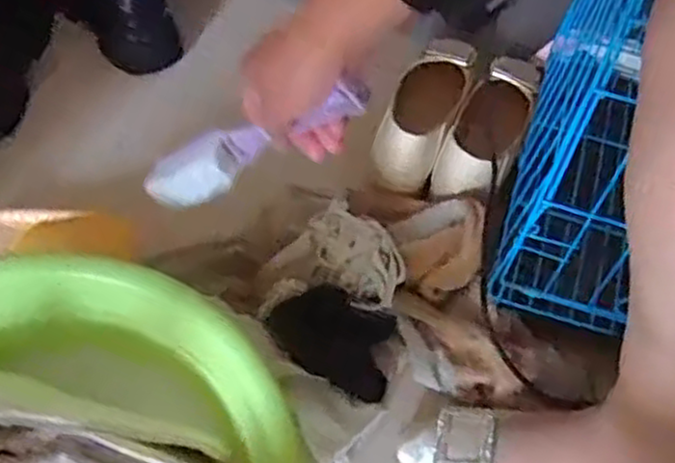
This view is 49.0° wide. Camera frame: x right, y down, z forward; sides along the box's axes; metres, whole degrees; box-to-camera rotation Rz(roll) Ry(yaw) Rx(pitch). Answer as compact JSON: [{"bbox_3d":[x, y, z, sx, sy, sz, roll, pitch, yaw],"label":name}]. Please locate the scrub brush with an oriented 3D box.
[{"bbox_3d":[-0.061,-0.066,0.542,0.224,0.033,0.043,-18,46,38],"label":"scrub brush"}]

